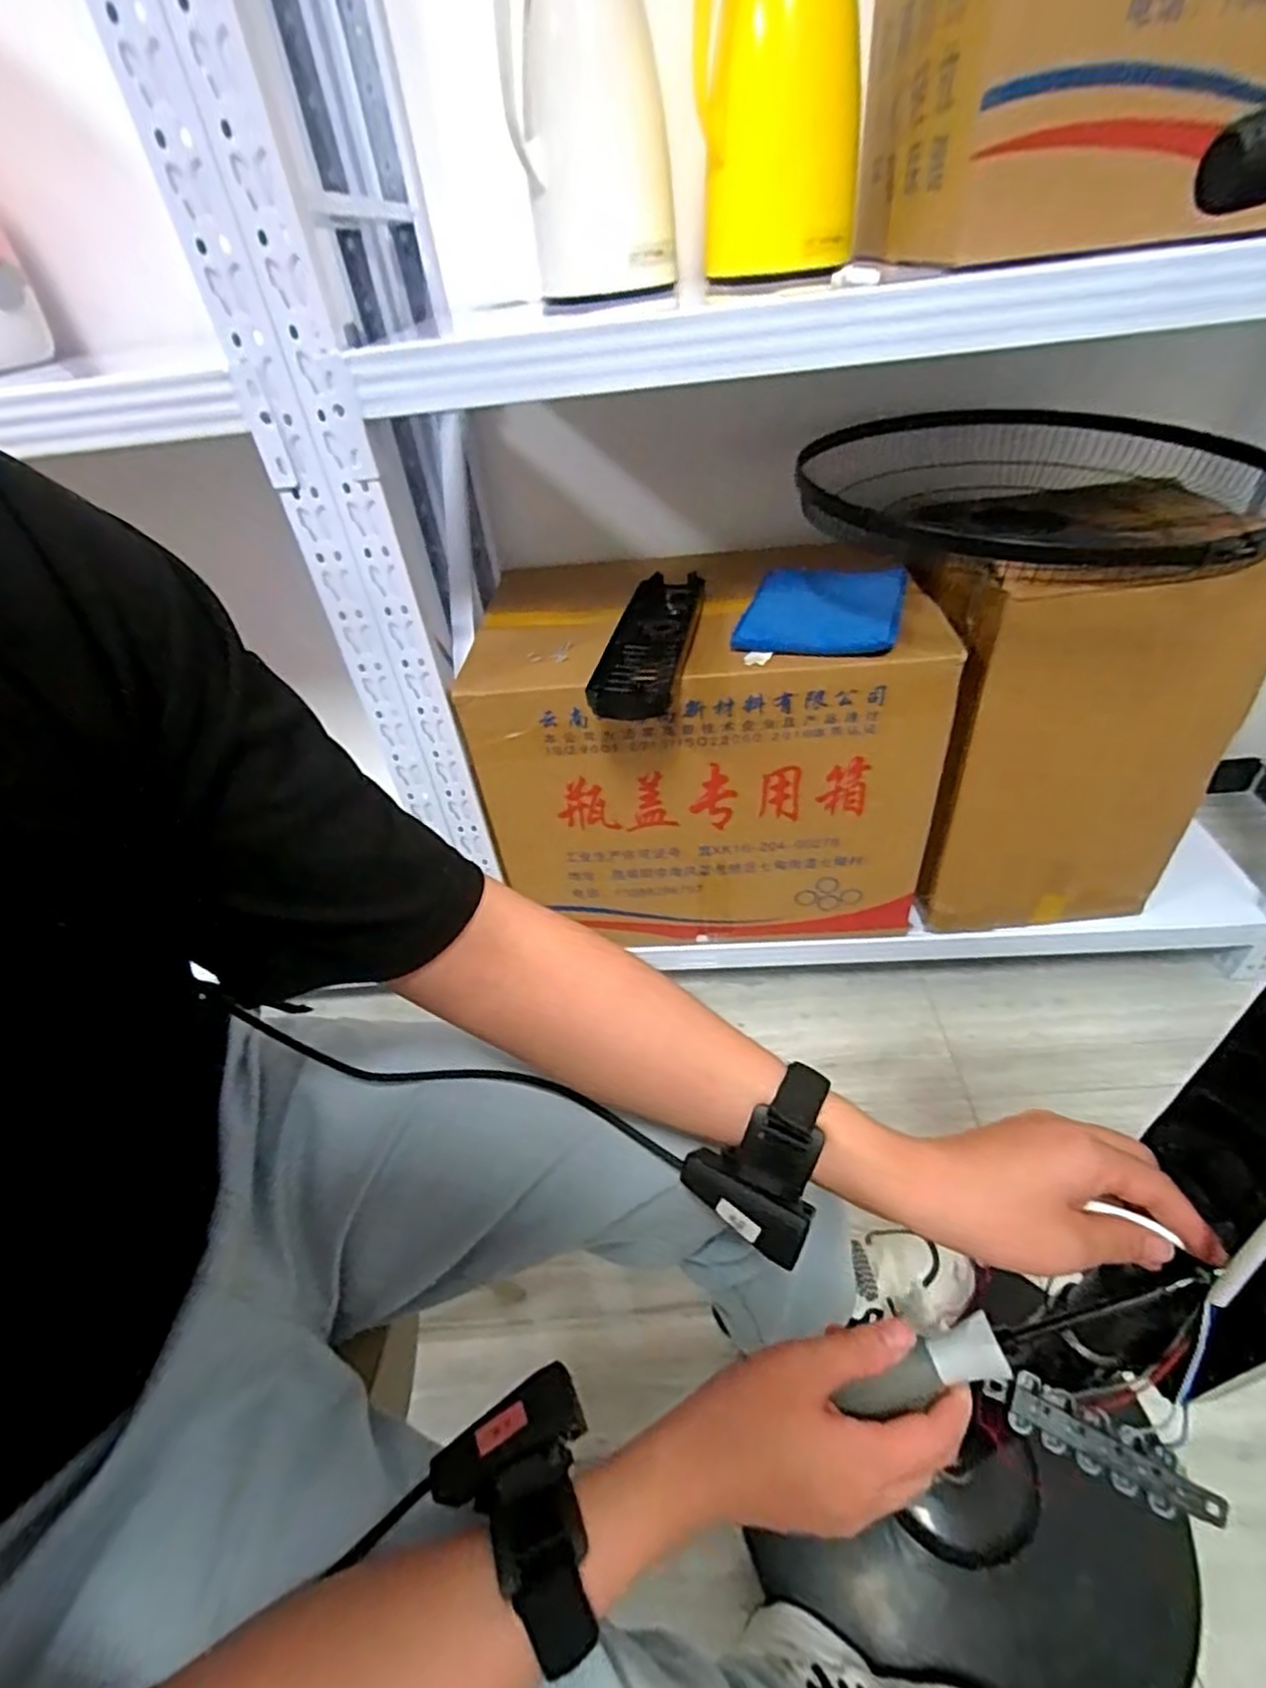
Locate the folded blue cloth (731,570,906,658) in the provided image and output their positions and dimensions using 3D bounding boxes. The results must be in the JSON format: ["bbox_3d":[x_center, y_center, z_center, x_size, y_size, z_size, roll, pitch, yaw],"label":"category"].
[{"bbox_3d":[0.225,-0.287,0.834,0.177,0.042,0.184,10,43,20],"label":"folded blue cloth"}]

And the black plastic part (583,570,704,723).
[{"bbox_3d":[0.024,-0.251,0.846,0.095,0.034,0.363,3,41,12],"label":"black plastic part"}]

